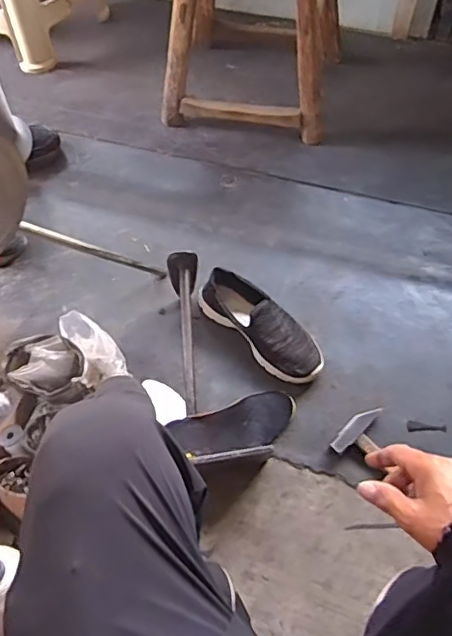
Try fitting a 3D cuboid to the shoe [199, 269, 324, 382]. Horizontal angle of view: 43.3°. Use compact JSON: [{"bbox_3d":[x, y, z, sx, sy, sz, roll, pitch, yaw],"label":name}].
[{"bbox_3d":[0.068,0.013,1.050,0.106,0.088,0.269,-37,65,-18],"label":"shoe"}]

